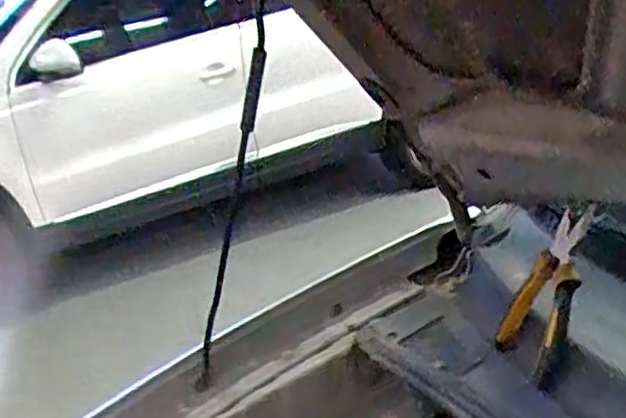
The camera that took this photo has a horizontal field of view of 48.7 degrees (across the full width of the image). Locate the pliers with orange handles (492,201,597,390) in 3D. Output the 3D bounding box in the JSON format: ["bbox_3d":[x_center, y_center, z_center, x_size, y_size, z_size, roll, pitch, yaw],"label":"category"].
[{"bbox_3d":[0.243,0.081,0.713,0.021,0.177,0.071,10,17,-23],"label":"pliers with orange handles"}]

